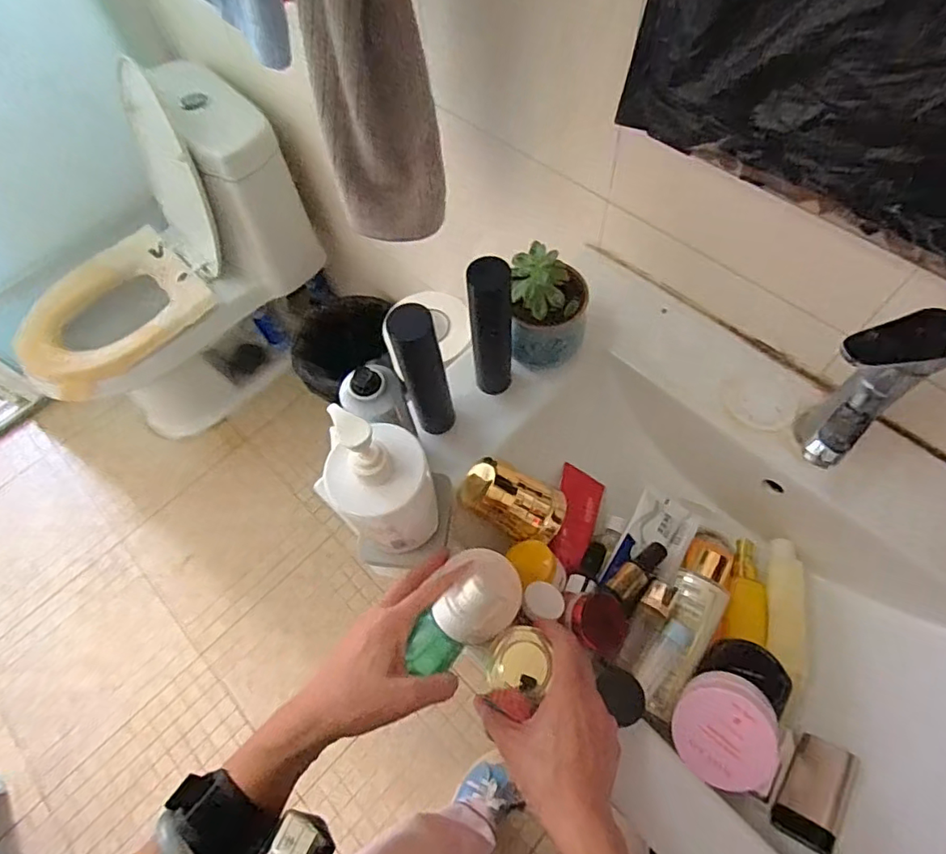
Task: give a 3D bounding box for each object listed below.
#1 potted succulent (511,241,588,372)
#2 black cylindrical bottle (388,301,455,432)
[{"bbox_3d":[0.083,-0.126,0.597,0.088,0.118,0.076,-2,64,3],"label":"potted succulent"},{"bbox_3d":[-0.046,-0.050,0.536,0.039,0.177,0.046,-14,64,-3],"label":"black cylindrical bottle"}]

